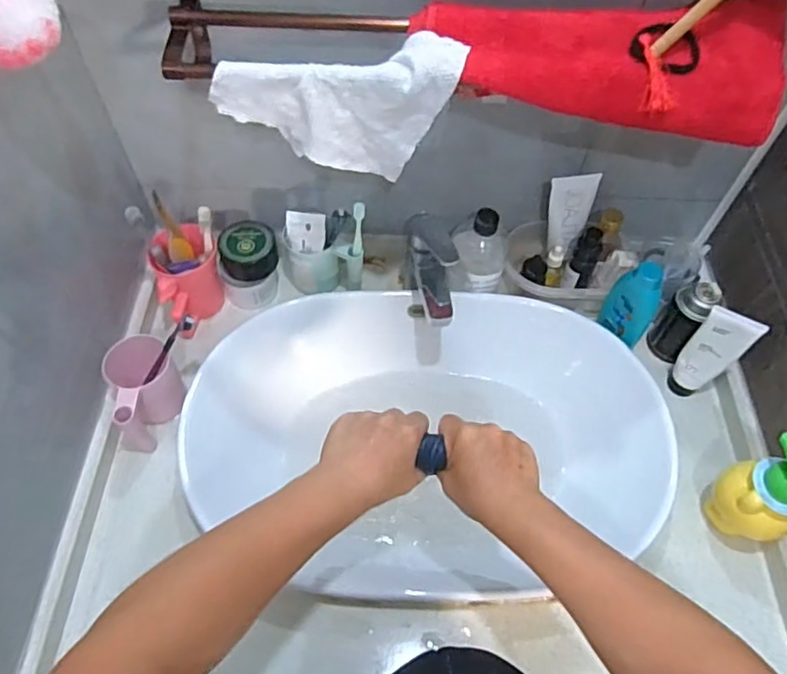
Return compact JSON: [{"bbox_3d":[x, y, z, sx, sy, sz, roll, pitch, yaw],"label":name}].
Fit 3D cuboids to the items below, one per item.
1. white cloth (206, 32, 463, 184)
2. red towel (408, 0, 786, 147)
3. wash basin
[{"bbox_3d":[-0.054,-0.221,0.605,0.229,0.126,0.043,-5,58,-4],"label":"white cloth"},{"bbox_3d":[0.191,-0.260,0.568,0.345,0.078,0.106,5,58,2],"label":"red towel"},{"bbox_3d":[0.043,0.128,0.764,0.559,0.135,0.383,0,58,-1],"label":"wash basin"}]

